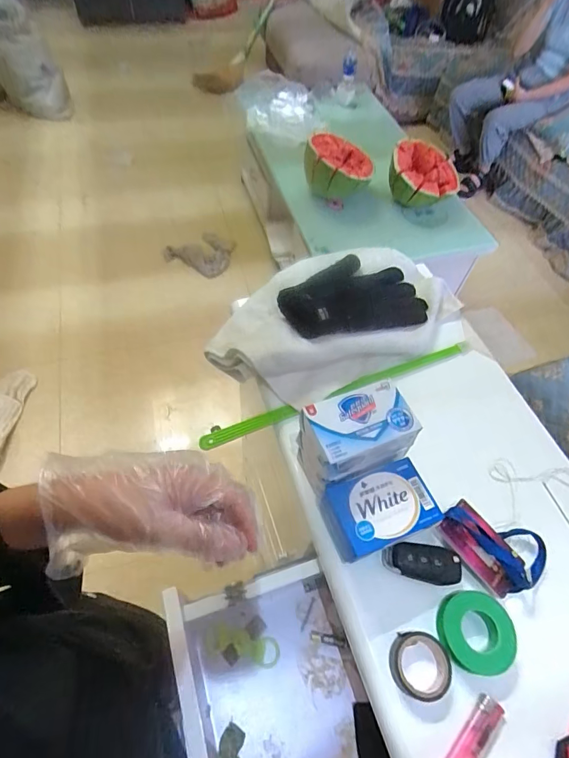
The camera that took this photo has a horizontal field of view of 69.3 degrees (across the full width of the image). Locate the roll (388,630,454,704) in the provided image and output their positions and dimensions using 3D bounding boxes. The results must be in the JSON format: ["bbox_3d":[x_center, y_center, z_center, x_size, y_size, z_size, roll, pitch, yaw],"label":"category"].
[{"bbox_3d":[0.122,0.259,0.371,0.052,0.019,0.052,2,58,-3],"label":"roll"}]

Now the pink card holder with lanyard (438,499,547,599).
[{"bbox_3d":[0.221,0.169,0.431,0.079,0.027,0.099,-29,64,-21],"label":"pink card holder with lanyard"}]

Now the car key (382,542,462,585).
[{"bbox_3d":[0.138,0.184,0.415,0.076,0.013,0.032,13,58,3],"label":"car key"}]

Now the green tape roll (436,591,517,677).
[{"bbox_3d":[0.178,0.235,0.383,0.063,0.019,0.065,2,58,-3],"label":"green tape roll"}]

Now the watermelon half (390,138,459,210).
[{"bbox_3d":[0.530,-0.791,1.598,0.261,0.177,0.177,-2,58,-6],"label":"watermelon half"}]

